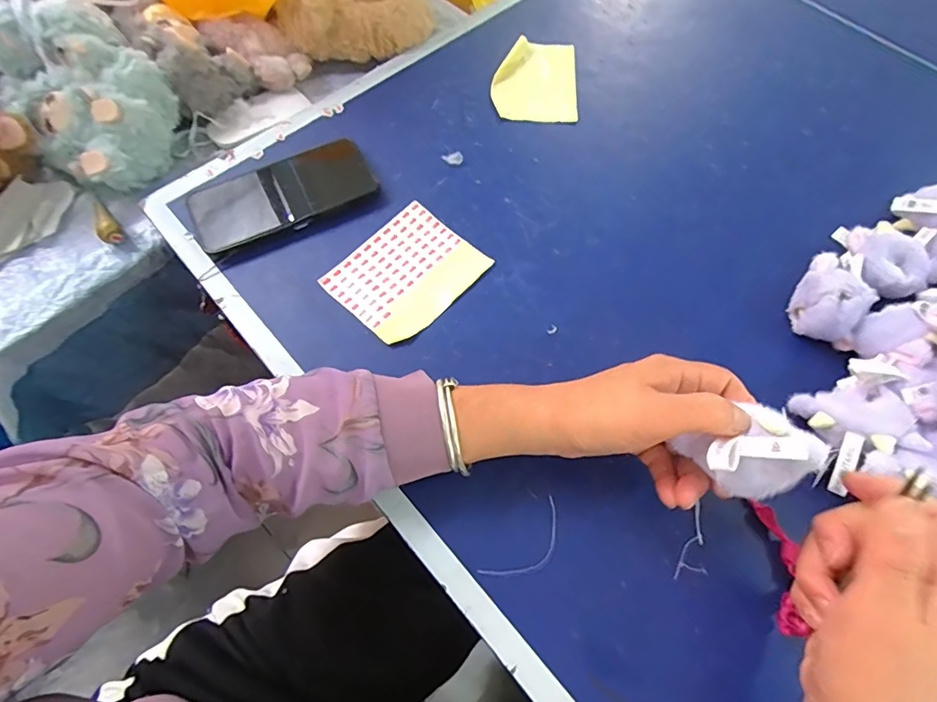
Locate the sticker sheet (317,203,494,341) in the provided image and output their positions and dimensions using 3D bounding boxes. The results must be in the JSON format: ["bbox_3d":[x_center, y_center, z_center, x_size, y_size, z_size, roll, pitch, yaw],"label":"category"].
[{"bbox_3d":[-0.055,-0.070,0.429,0.100,0.009,0.120,40,72,15],"label":"sticker sheet"}]

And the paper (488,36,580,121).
[{"bbox_3d":[0.074,-0.302,0.532,0.091,0.013,0.115,3,67,1],"label":"paper"}]

